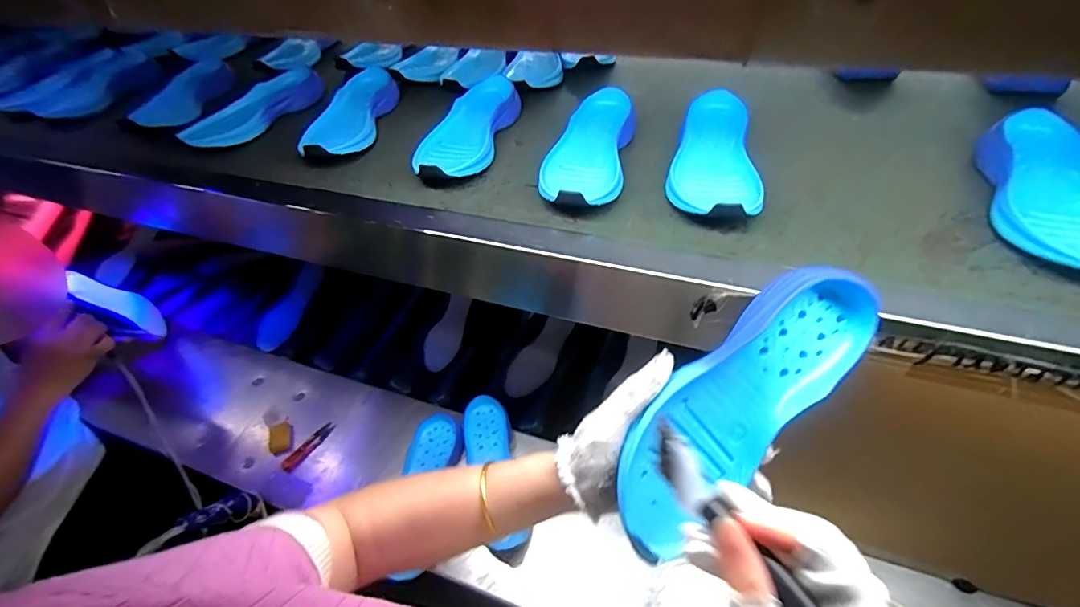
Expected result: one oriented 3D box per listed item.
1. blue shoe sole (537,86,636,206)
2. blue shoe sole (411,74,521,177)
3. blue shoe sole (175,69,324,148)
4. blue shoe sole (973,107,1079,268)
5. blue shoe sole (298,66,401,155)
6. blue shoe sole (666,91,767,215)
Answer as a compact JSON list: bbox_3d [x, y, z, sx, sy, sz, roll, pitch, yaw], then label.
[{"bbox_3d":[0.057,-0.181,0.552,0.094,0.047,0.232,8,47,12],"label":"blue shoe sole"},{"bbox_3d":[-0.091,-0.232,0.622,0.092,0.039,0.245,8,47,12],"label":"blue shoe sole"},{"bbox_3d":[-0.439,-0.299,0.717,0.089,0.034,0.217,29,53,27],"label":"blue shoe sole"},{"bbox_3d":[0.480,-0.108,0.439,0.083,0.038,0.245,12,47,12],"label":"blue shoe sole"},{"bbox_3d":[-0.275,-0.271,0.674,0.091,0.044,0.231,3,45,4],"label":"blue shoe sole"},{"bbox_3d":[0.196,-0.169,0.528,0.093,0.042,0.259,7,47,11],"label":"blue shoe sole"}]

